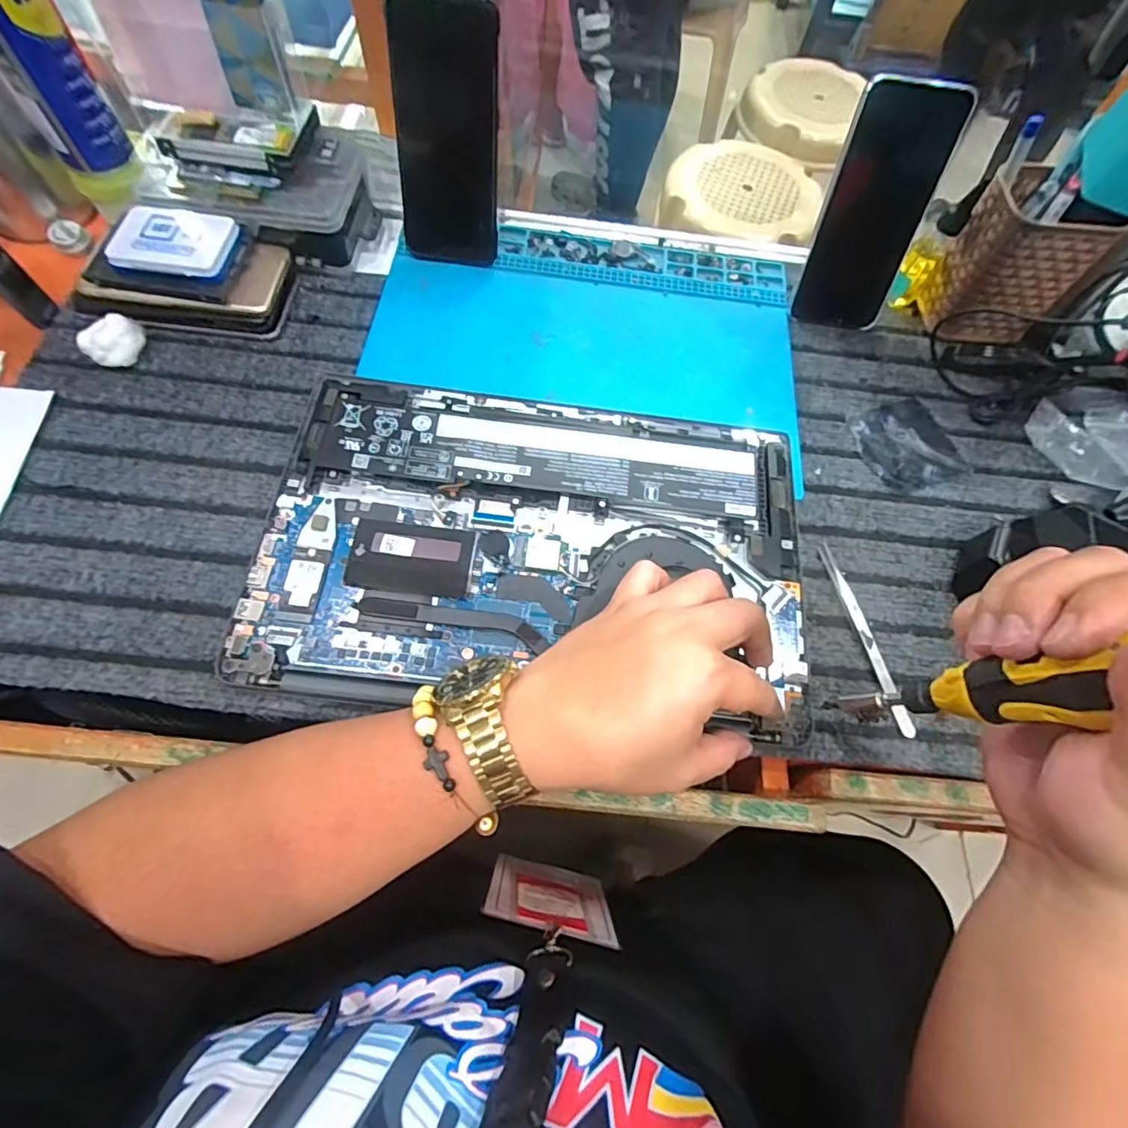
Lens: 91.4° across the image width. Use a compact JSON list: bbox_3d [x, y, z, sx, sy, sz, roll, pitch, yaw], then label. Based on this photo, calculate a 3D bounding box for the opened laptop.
[{"bbox_3d":[-0.014,-0.018,0.369,0.352,0.015,0.228,6,66,-1],"label":"opened laptop"}]

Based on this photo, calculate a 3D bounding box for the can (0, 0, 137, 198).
[{"bbox_3d":[-0.357,-0.349,0.364,0.055,0.178,0.043,-41,76,-19],"label":"can"}]

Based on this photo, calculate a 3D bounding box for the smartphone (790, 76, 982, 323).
[{"bbox_3d":[0.244,-0.272,0.431,0.082,0.160,0.007,3,42,0],"label":"smartphone"}]

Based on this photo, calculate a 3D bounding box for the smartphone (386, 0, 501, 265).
[{"bbox_3d":[-0.088,-0.319,0.419,0.074,0.159,0.010,2,43,-6],"label":"smartphone"}]

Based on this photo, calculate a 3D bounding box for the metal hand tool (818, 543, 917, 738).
[{"bbox_3d":[0.202,0.047,0.369,0.012,0.011,0.132,-10,68,-9],"label":"metal hand tool"}]

